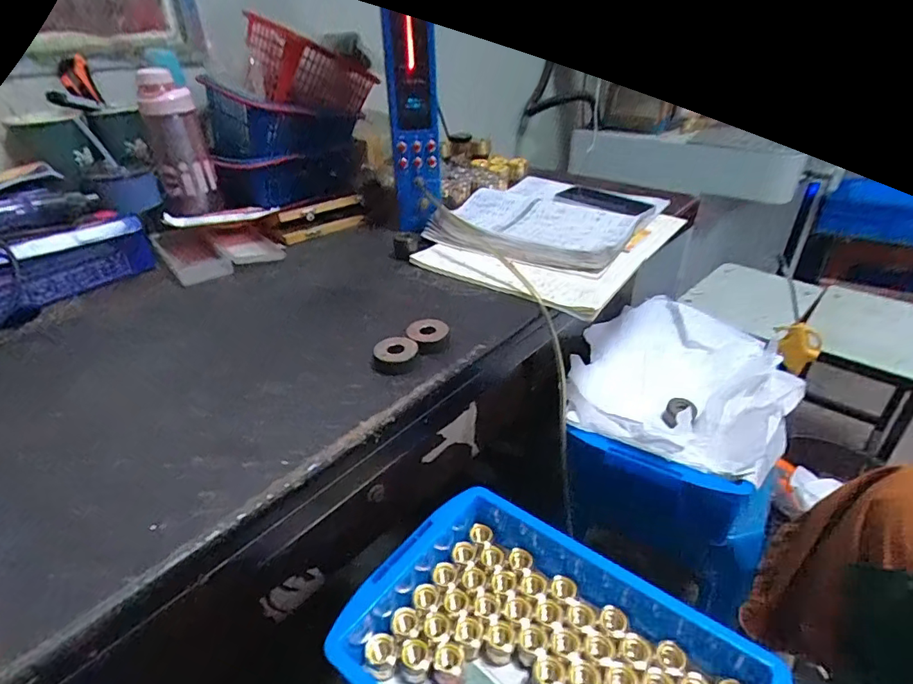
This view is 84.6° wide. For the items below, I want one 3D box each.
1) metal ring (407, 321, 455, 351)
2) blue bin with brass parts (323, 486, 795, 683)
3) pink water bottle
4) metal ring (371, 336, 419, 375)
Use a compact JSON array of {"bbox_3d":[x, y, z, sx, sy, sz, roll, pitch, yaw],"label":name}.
[{"bbox_3d":[-0.027,-0.012,0.487,0.041,0.005,0.032,-15,44,-14],"label":"metal ring"},{"bbox_3d":[0.080,0.311,0.469,0.357,0.079,0.248,21,40,30],"label":"blue bin with brass parts"},{"bbox_3d":[-0.392,-0.274,0.712,0.076,0.186,0.060,-20,38,-26],"label":"pink water bottle"},{"bbox_3d":[-0.056,0.012,0.461,0.038,0.015,0.043,4,34,7],"label":"metal ring"}]

